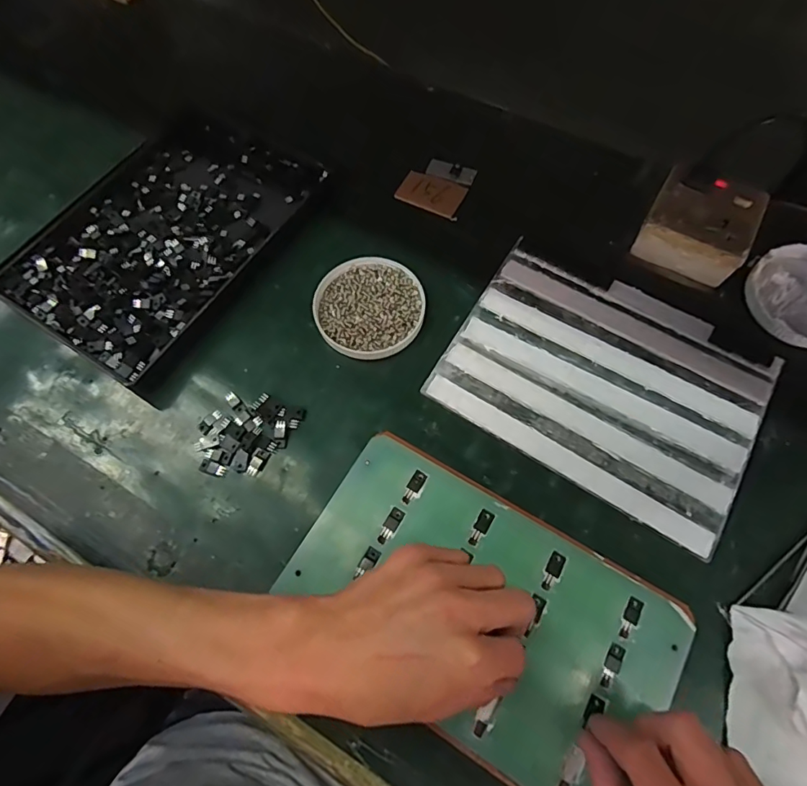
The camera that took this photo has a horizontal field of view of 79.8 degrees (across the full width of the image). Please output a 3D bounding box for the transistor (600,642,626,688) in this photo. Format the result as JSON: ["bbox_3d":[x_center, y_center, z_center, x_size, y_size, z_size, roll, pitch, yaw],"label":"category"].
[{"bbox_3d":[0.132,0.172,0.306,0.010,0.004,0.026,35,72,16],"label":"transistor"}]

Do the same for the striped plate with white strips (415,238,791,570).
[{"bbox_3d":[0.167,-0.013,0.405,0.244,0.008,0.183,31,71,14],"label":"striped plate with white strips"}]

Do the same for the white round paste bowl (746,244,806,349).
[{"bbox_3d":[0.358,-0.085,0.429,0.093,0.021,0.096,-1,67,2],"label":"white round paste bowl"}]

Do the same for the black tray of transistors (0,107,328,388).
[{"bbox_3d":[-0.226,-0.159,0.471,0.193,0.026,0.282,30,71,14],"label":"black tray of transistors"}]

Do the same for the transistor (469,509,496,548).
[{"bbox_3d":[0.055,0.095,0.341,0.011,0.004,0.026,31,71,14],"label":"transistor"}]

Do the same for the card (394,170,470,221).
[{"bbox_3d":[0.029,-0.206,0.500,0.067,0.004,0.042,24,73,7],"label":"card"}]

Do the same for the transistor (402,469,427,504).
[{"bbox_3d":[0.007,0.069,0.354,0.010,0.004,0.027,29,71,14],"label":"transistor"}]

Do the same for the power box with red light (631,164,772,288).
[{"bbox_3d":[0.273,-0.157,0.444,0.087,0.038,0.082,27,70,13],"label":"power box with red light"}]

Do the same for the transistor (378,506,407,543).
[{"bbox_3d":[-0.009,0.094,0.342,0.011,0.004,0.026,29,71,14],"label":"transistor"}]

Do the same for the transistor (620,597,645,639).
[{"bbox_3d":[0.149,0.147,0.316,0.010,0.004,0.026,29,71,14],"label":"transistor"}]

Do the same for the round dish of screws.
[{"bbox_3d":[-0.030,-0.079,0.436,0.095,0.011,0.100,-1,67,2],"label":"round dish of screws"}]

